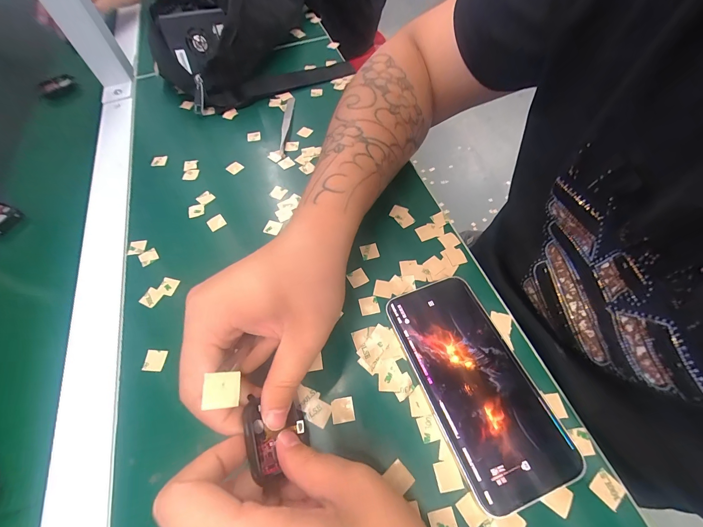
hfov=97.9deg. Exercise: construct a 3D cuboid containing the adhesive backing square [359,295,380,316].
[{"bbox_3d":[0.014,0.034,0.249,0.015,0.004,0.015,-14,60,-1],"label":"adhesive backing square"}]

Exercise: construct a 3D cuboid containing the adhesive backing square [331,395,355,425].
[{"bbox_3d":[-0.006,0.099,0.208,0.015,0.004,0.015,-10,59,-2],"label":"adhesive backing square"}]

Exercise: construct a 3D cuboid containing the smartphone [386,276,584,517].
[{"bbox_3d":[0.084,0.078,0.214,0.071,0.009,0.141,-20,60,-8],"label":"smartphone"}]

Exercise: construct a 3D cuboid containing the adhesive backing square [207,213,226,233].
[{"bbox_3d":[-0.133,-0.041,0.301,0.016,0.004,0.017,-36,63,-17],"label":"adhesive backing square"}]

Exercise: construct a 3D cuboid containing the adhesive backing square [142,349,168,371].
[{"bbox_3d":[-0.150,0.074,0.233,0.016,0.004,0.016,2,61,-1],"label":"adhesive backing square"}]

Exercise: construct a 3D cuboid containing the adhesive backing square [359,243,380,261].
[{"bbox_3d":[0.017,-0.011,0.276,0.016,0.004,0.015,-15,67,-10],"label":"adhesive backing square"}]

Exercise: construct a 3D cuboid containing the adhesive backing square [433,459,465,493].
[{"bbox_3d":[0.060,0.130,0.188,0.015,0.004,0.015,-11,59,-3],"label":"adhesive backing square"}]

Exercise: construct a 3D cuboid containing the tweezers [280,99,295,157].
[{"bbox_3d":[-0.078,-0.169,0.372,0.009,0.009,0.115,-3,59,2],"label":"tweezers"}]

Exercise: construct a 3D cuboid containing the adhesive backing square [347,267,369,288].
[{"bbox_3d":[0.005,0.012,0.262,0.016,0.004,0.015,-26,65,-17],"label":"adhesive backing square"}]

